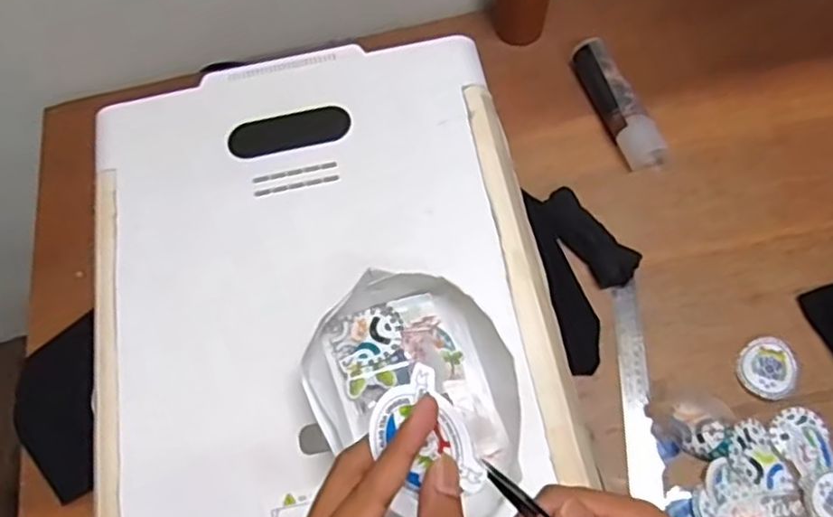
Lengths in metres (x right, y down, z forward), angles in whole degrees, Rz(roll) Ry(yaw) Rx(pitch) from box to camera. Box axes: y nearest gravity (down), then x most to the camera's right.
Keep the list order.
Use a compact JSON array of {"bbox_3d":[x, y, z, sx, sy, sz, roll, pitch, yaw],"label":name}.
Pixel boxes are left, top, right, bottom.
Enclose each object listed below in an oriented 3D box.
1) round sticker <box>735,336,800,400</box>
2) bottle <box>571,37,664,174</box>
[{"bbox_3d":[0.362,0.112,0.707,0.060,0.011,0.060,-31,67,-11],"label":"round sticker"},{"bbox_3d":[0.241,-0.190,0.839,0.046,0.055,0.182,-23,66,-7],"label":"bottle"}]

